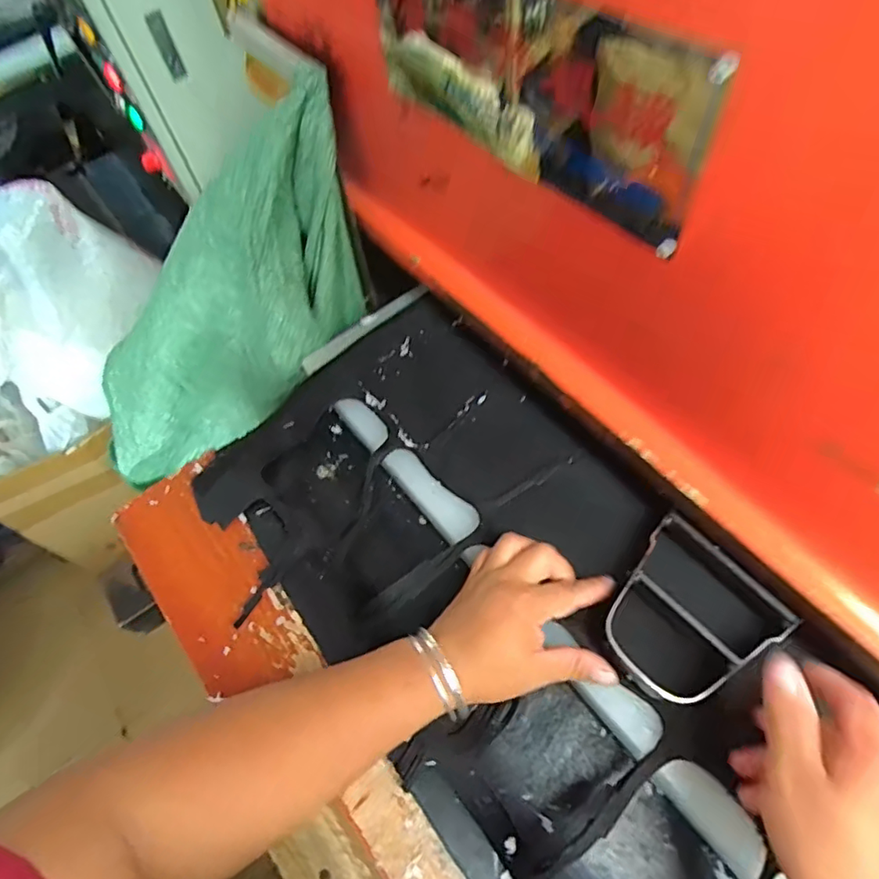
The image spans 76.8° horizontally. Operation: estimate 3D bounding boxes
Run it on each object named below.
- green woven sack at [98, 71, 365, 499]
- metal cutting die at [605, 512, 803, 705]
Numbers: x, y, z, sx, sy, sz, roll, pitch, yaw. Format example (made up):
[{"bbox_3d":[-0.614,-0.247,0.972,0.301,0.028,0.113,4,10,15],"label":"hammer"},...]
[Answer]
[{"bbox_3d":[-0.246,-0.116,0.666,0.188,0.594,0.150,20,48,-38],"label":"green woven sack"},{"bbox_3d":[0.169,0.122,0.392,0.109,0.023,0.104,-35,62,-11],"label":"metal cutting die"}]

